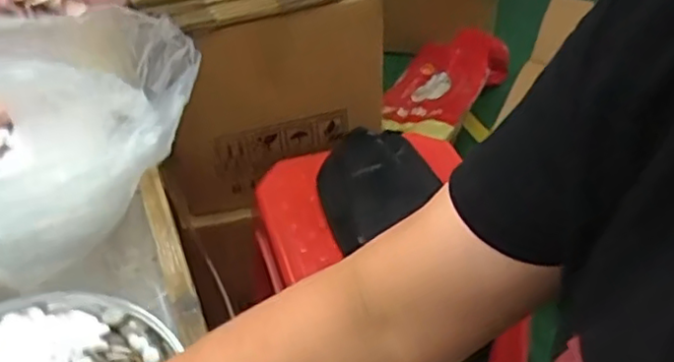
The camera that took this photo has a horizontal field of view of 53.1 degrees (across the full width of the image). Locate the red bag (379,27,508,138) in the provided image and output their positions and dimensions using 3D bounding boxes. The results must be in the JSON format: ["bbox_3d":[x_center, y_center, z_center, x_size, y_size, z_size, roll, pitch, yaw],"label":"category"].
[{"bbox_3d":[0.251,-0.260,1.702,0.244,0.112,0.425,24,48,26],"label":"red bag"}]

